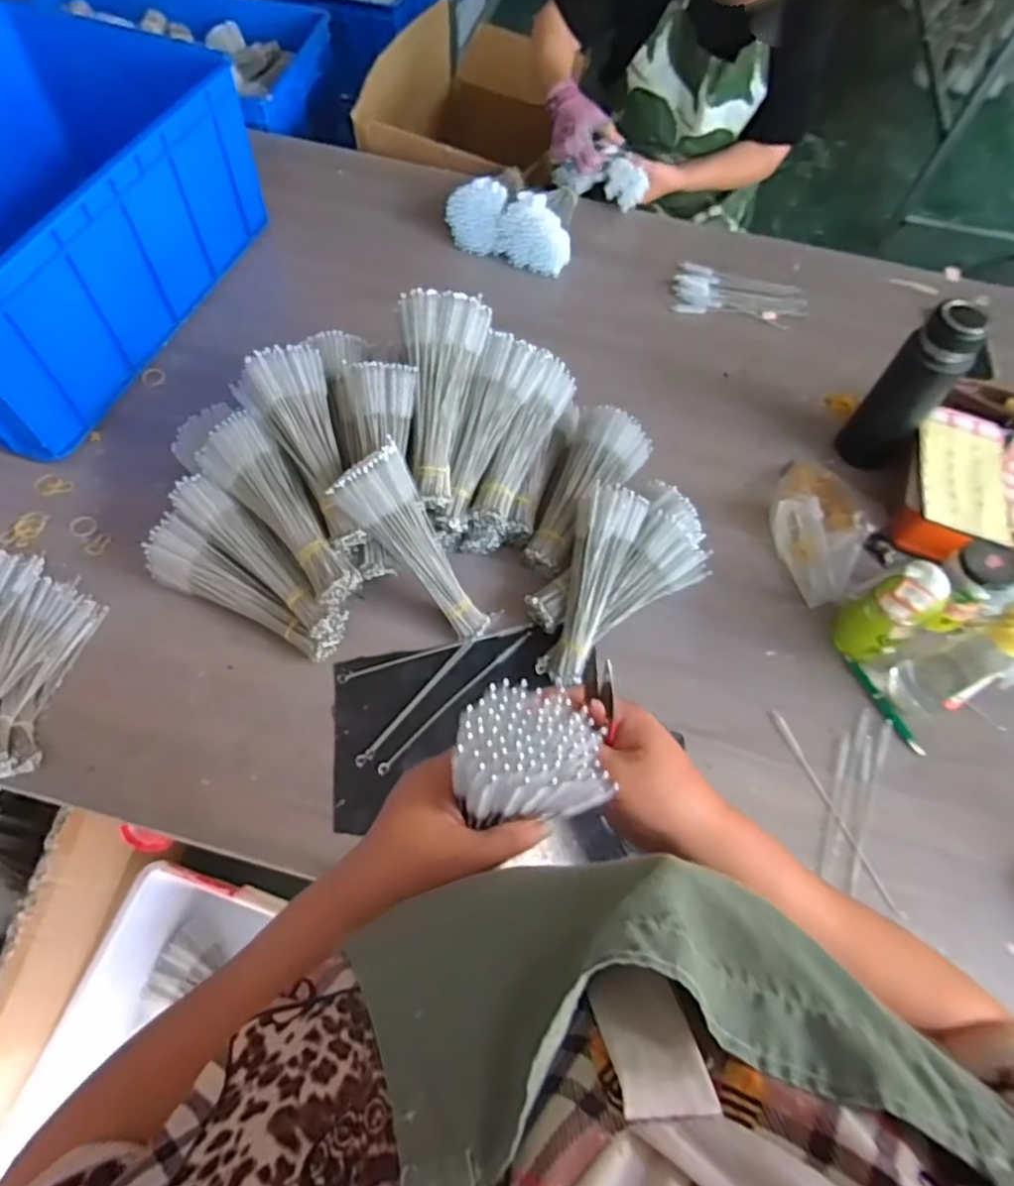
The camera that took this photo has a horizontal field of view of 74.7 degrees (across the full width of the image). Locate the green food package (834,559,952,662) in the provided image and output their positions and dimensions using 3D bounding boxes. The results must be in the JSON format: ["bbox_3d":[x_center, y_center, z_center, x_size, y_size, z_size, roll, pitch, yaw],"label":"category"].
[{"bbox_3d":[0.437,0.022,0.762,0.052,0.143,0.068,-15,65,-10],"label":"green food package"}]

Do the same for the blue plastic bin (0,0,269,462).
[{"bbox_3d":[-0.672,-0.522,0.930,0.392,0.251,0.597,22,63,7],"label":"blue plastic bin"}]

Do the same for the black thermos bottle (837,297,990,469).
[{"bbox_3d":[0.521,-0.258,0.866,0.083,0.226,0.064,41,68,16],"label":"black thermos bottle"}]

